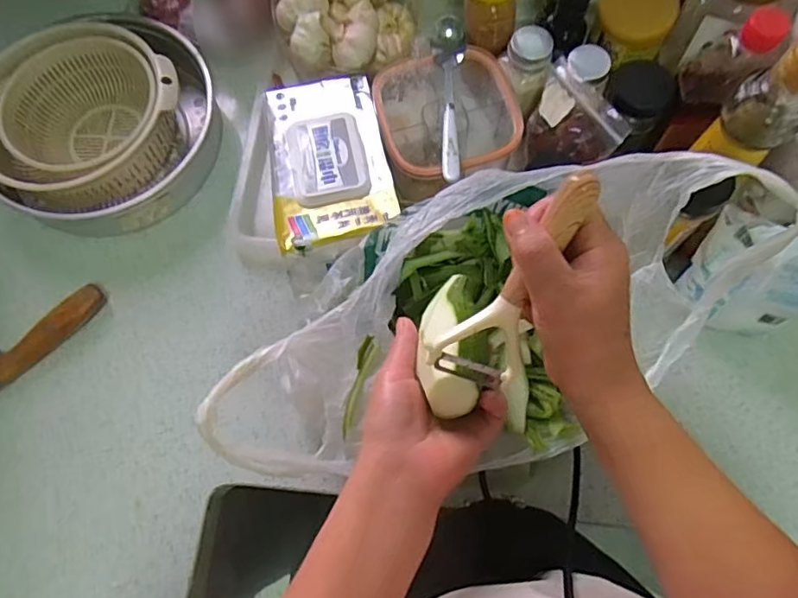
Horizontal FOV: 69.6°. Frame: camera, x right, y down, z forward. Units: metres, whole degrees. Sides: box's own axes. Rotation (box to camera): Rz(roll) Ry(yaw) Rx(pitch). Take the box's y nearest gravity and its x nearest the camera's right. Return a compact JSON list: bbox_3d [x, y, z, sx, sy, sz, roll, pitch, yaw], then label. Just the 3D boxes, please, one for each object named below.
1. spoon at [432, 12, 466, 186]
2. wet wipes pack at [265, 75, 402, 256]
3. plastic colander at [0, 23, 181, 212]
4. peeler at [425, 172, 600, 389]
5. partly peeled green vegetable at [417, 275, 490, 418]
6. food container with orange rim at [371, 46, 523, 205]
[{"bbox_3d":[0.049,-0.191,0.560,0.032,0.033,0.174,0,71,2],"label":"spoon"},{"bbox_3d":[-0.071,-0.144,0.565,0.112,0.047,0.205,-11,73,-2],"label":"wet wipes pack"},{"bbox_3d":[-0.345,-0.193,0.623,0.183,0.073,0.210,36,77,12],"label":"plastic colander"},{"bbox_3d":[0.070,-0.007,0.331,0.050,0.036,0.140,33,113,11],"label":"peeler"},{"bbox_3d":[0.037,0.021,0.387,0.041,0.034,0.106,3,49,2],"label":"partly peeled green vegetable"},{"bbox_3d":[0.048,-0.184,0.614,0.141,0.089,0.138,-22,73,-5],"label":"food container with orange rim"}]

